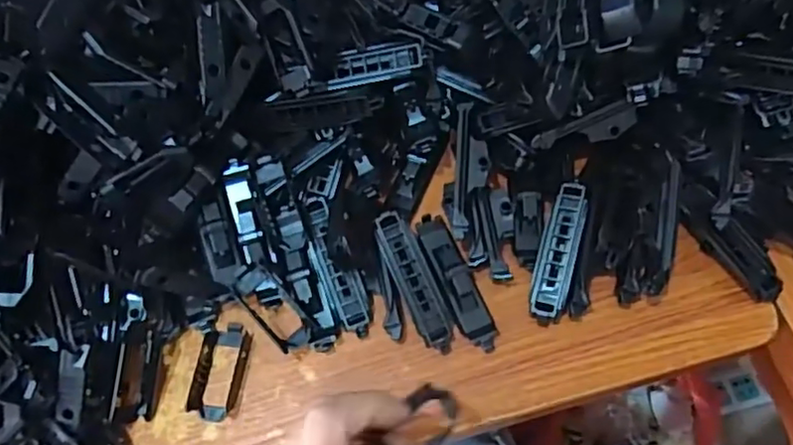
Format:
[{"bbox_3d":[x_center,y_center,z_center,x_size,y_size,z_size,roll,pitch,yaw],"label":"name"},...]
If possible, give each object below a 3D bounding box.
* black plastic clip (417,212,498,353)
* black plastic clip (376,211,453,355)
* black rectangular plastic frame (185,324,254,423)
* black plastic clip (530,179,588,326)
[{"bbox_3d":[0.033,0.030,0.339,0.018,0.015,0.081,-20,65,-8],"label":"black plastic clip"},{"bbox_3d":[0.010,0.032,0.335,0.018,0.006,0.078,-22,80,-9],"label":"black plastic clip"},{"bbox_3d":[-0.093,0.078,0.328,0.025,0.012,0.051,6,64,4],"label":"black rectangular plastic frame"},{"bbox_3d":[0.090,0.017,0.338,0.018,0.010,0.077,15,79,8],"label":"black plastic clip"}]

